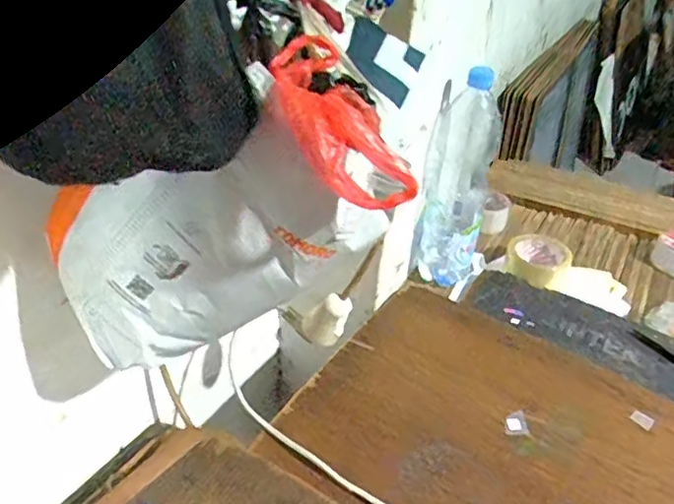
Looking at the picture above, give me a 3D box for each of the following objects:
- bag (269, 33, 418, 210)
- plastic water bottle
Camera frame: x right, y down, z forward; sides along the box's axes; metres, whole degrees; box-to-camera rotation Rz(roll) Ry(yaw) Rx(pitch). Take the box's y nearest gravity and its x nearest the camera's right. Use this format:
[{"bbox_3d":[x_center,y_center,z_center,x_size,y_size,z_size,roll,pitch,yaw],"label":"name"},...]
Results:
[{"bbox_3d":[-0.004,-0.085,0.386,0.071,0.068,0.121,-11,39,-19],"label":"bag"},{"bbox_3d":[0.182,-0.110,0.890,0.094,0.310,0.093,13,37,13],"label":"plastic water bottle"}]

